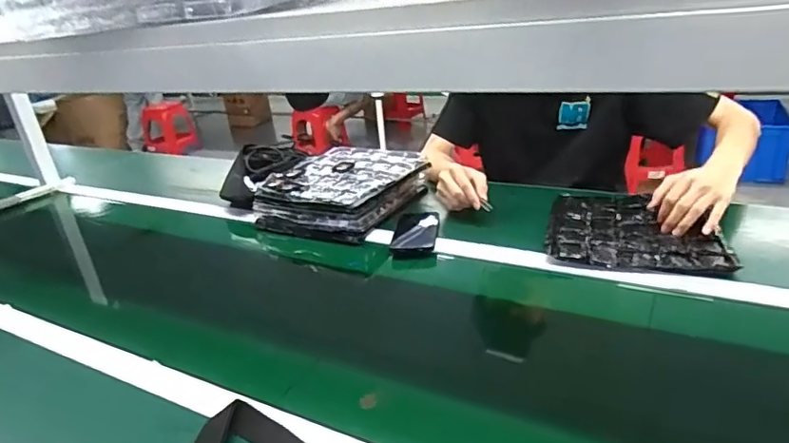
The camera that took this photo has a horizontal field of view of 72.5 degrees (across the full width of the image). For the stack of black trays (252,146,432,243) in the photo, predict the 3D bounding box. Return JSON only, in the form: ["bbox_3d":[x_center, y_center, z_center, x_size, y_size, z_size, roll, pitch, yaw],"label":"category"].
[{"bbox_3d":[-0.115,-0.071,1.158,0.280,0.084,0.292,8,28,29],"label":"stack of black trays"}]

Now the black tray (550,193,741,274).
[{"bbox_3d":[0.407,0.011,0.925,0.266,0.013,0.283,4,25,19],"label":"black tray"}]

